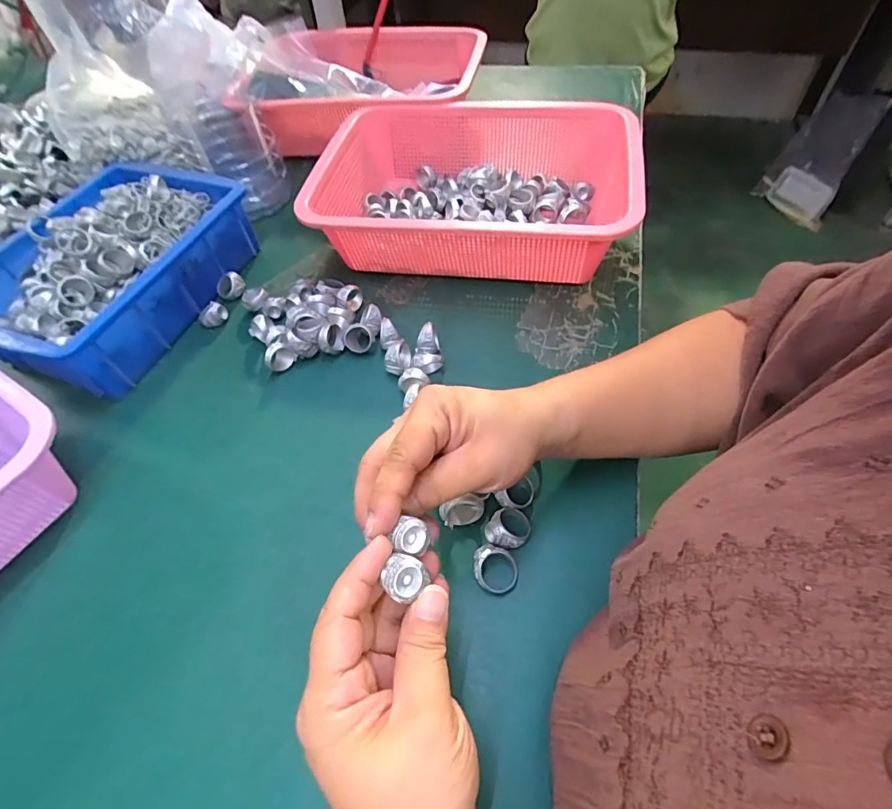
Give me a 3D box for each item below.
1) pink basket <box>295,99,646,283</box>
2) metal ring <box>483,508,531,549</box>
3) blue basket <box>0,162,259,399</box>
[{"bbox_3d":[0.028,-0.208,0.480,0.290,0.089,0.215,7,56,9],"label":"pink basket"},{"bbox_3d":[0.042,0.081,0.316,0.026,0.015,0.029,28,61,22],"label":"metal ring"},{"bbox_3d":[-0.319,-0.128,0.458,0.188,0.074,0.248,15,57,14],"label":"blue basket"}]

